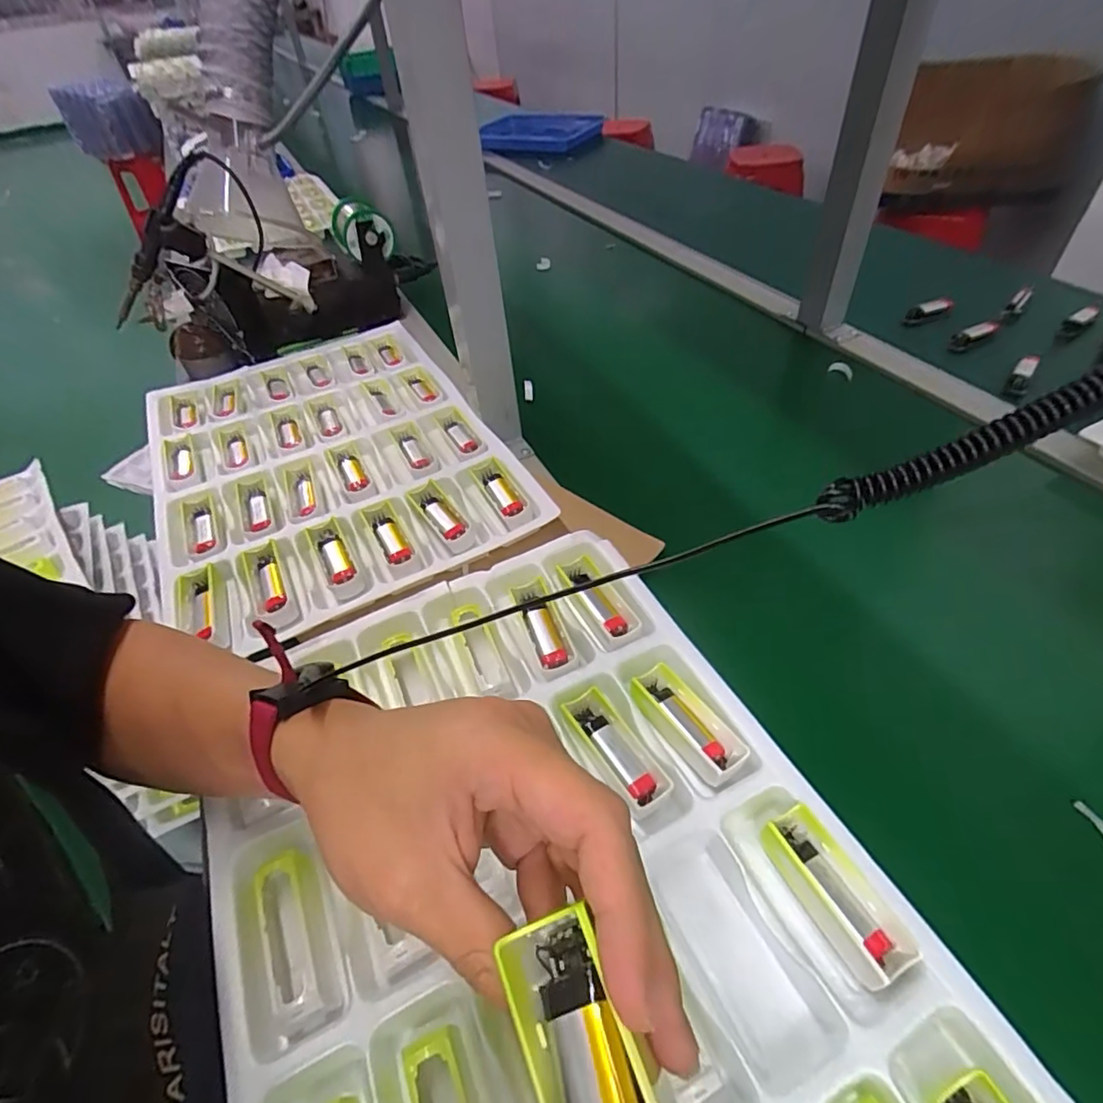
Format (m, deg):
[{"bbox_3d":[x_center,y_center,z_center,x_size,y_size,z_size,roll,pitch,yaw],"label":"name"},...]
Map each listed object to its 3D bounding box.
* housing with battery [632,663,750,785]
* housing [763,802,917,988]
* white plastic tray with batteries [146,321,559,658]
[{"bbox_3d":[0.085,0.107,0.360,0.030,0.014,0.077,-30,51,-21],"label":"housing with battery"},{"bbox_3d":[0.145,0.173,0.292,0.032,0.019,0.079,-24,50,-16],"label":"housing"},{"bbox_3d":[-0.241,-0.101,0.596,0.317,0.029,0.453,-24,50,-16],"label":"white plastic tray with batteries"}]

